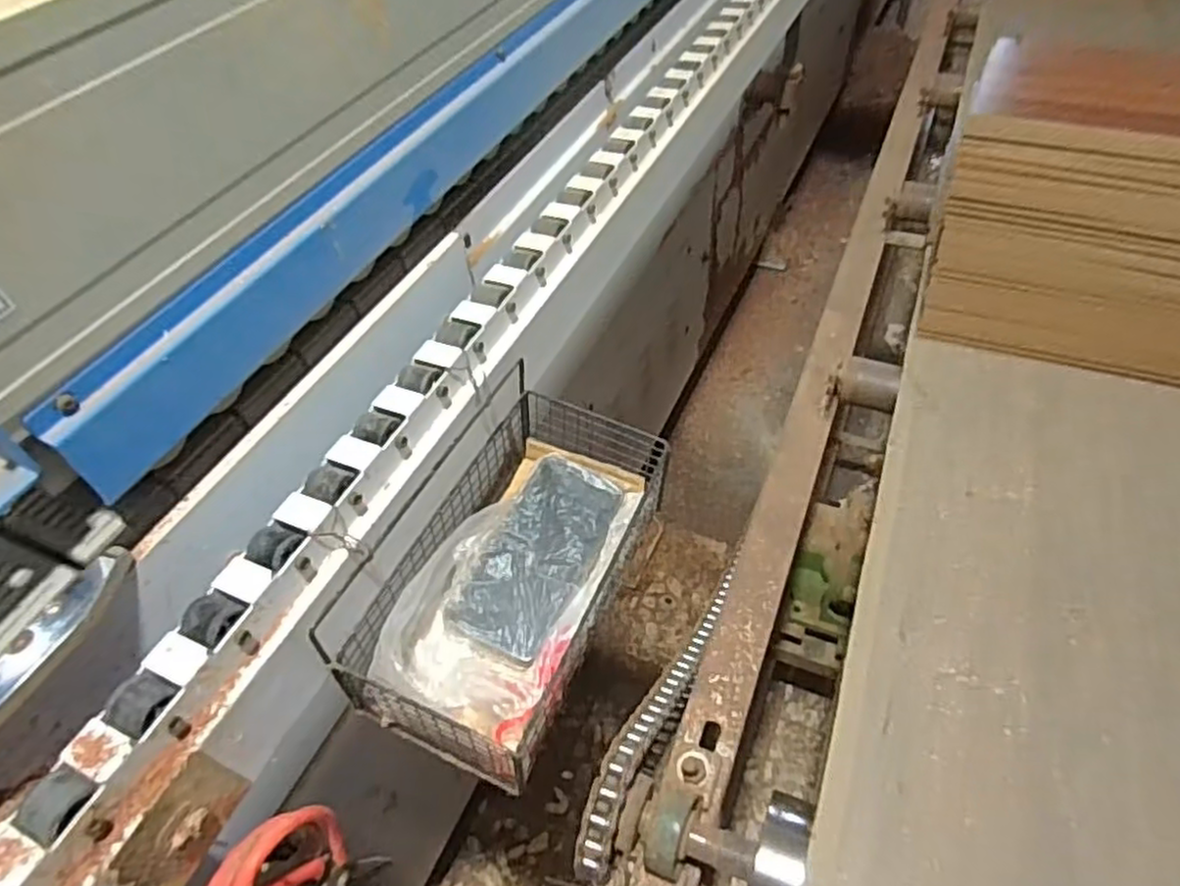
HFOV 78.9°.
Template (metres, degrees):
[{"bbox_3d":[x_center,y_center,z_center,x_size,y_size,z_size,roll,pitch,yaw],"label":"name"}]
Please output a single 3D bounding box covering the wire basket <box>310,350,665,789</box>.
[{"bbox_3d":[-0.051,0.074,0.516,0.138,0.119,0.275,17,53,19],"label":"wire basket"}]

